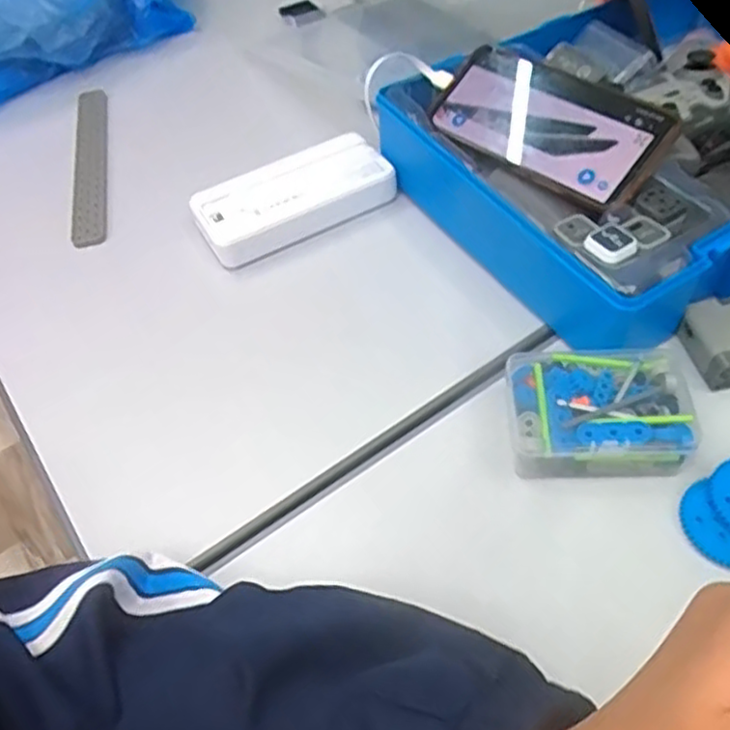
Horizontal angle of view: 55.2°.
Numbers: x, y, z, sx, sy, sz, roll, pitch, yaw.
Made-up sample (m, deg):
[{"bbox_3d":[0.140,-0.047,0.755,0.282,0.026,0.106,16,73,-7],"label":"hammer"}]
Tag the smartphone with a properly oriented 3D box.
[{"bbox_3d":[0.120,-0.157,0.461,0.155,0.018,0.073,40,96,31],"label":"smartphone"}]

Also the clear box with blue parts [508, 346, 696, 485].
[{"bbox_3d":[0.126,0.029,0.389,0.095,0.036,0.067,-2,51,4],"label":"clear box with blue parts"}]

